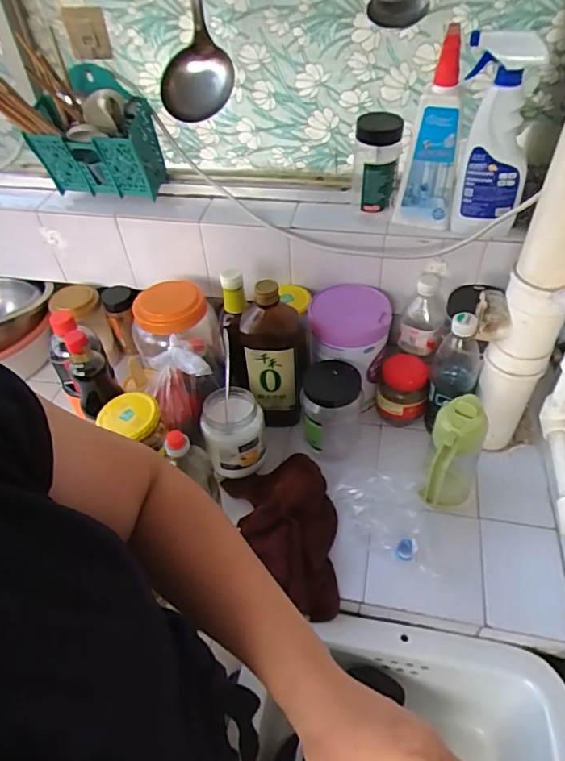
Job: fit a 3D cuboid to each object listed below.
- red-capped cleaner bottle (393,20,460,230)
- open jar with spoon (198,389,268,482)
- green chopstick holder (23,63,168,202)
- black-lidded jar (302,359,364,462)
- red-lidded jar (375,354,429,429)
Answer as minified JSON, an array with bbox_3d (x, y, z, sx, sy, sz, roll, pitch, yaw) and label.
[{"bbox_3d":[0.206,-0.328,0.684,0.075,0.241,0.046,-1,46,3],"label":"red-capped cleaner bottle"},{"bbox_3d":[-0.073,0.078,0.761,0.093,0.102,0.099,-2,45,2],"label":"open jar with spoon"},{"bbox_3d":[-0.299,-0.384,0.795,0.202,0.175,0.103,10,47,13],"label":"green chopstick holder"},{"bbox_3d":[0.081,0.052,0.798,0.093,0.165,0.098,3,46,7],"label":"black-lidded jar"},{"bbox_3d":[0.193,0.015,0.811,0.079,0.099,0.072,-2,45,2],"label":"red-lidded jar"}]

